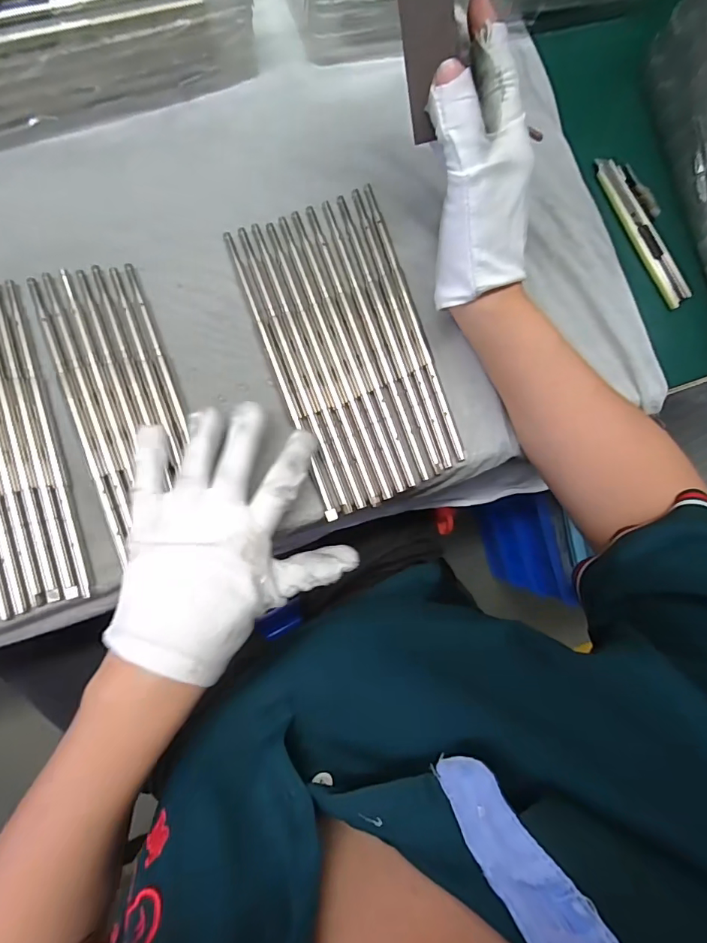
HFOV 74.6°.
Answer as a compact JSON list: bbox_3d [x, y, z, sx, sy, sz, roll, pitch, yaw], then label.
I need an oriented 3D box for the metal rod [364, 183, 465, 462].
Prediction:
[{"bbox_3d":[0.043,-0.108,0.335,0.008,0.004,0.209,-17,87,-8],"label":"metal rod"}]

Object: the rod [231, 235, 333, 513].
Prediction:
[{"bbox_3d":[-0.051,-0.067,0.321,0.008,0.004,0.211,-21,88,-8],"label":"rod"}]

